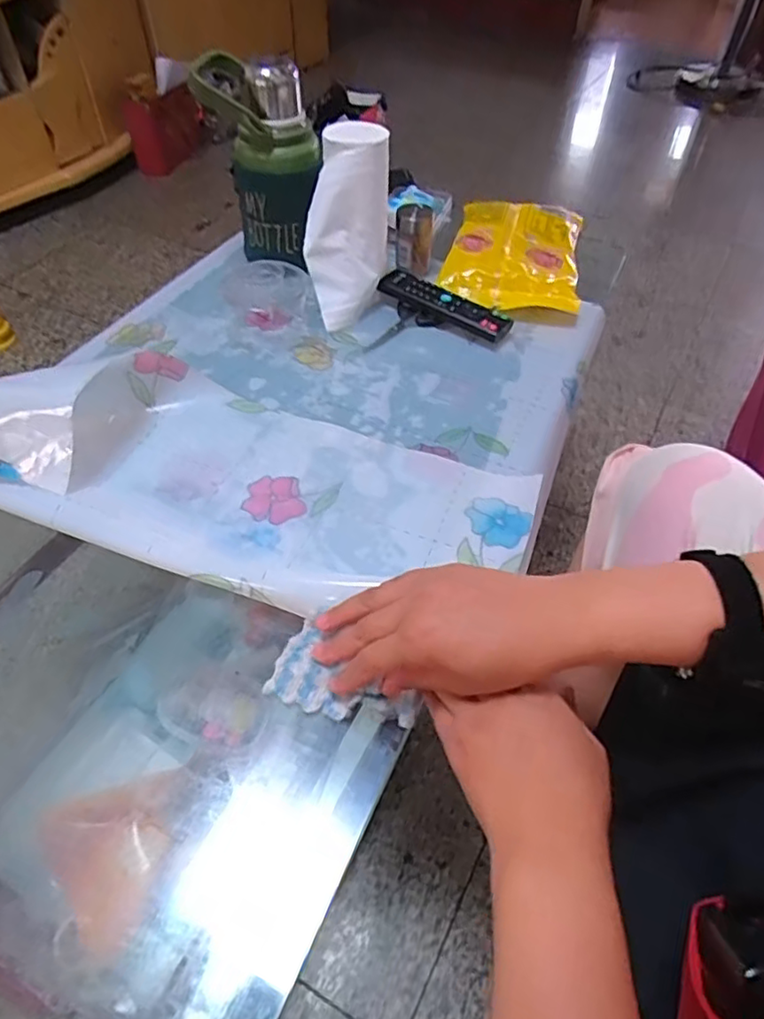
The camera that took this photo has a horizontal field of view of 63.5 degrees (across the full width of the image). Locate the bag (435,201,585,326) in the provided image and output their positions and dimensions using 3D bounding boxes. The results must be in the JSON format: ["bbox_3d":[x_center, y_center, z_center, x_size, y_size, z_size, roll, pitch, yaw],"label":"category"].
[{"bbox_3d":[0.164,-0.315,0.761,0.159,0.048,0.197,10,52,7],"label":"bag"}]

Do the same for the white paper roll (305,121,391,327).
[{"bbox_3d":[-0.038,-0.303,0.667,0.076,0.195,0.050,15,31,10],"label":"white paper roll"}]

